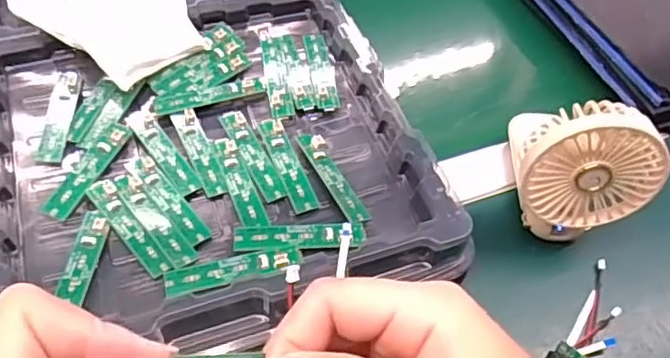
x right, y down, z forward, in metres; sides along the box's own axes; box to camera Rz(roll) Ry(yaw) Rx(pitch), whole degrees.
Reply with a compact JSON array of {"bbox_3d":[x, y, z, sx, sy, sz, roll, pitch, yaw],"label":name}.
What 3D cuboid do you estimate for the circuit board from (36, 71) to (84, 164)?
[{"bbox_3d":[-0.199,-0.048,0.435,0.020,0.004,0.085,-2,53,-7],"label":"circuit board"}]

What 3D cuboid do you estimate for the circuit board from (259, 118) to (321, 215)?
[{"bbox_3d":[-0.034,-0.011,0.425,0.017,0.004,0.080,-17,56,-17],"label":"circuit board"}]

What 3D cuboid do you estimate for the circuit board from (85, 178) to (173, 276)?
[{"bbox_3d":[-0.132,0.030,0.386,0.017,0.004,0.082,-34,62,-26],"label":"circuit board"}]

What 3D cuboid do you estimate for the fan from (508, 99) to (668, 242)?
[{"bbox_3d":[0.156,0.002,0.401,0.090,0.119,0.046,-4,56,-6],"label":"fan"}]

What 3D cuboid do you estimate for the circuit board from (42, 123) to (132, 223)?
[{"bbox_3d":[-0.168,-0.008,0.409,0.018,0.004,0.084,17,53,8],"label":"circuit board"}]

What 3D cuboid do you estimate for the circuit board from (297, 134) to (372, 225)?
[{"bbox_3d":[0.000,-0.003,0.420,0.020,0.007,0.081,-10,53,-31],"label":"circuit board"}]

